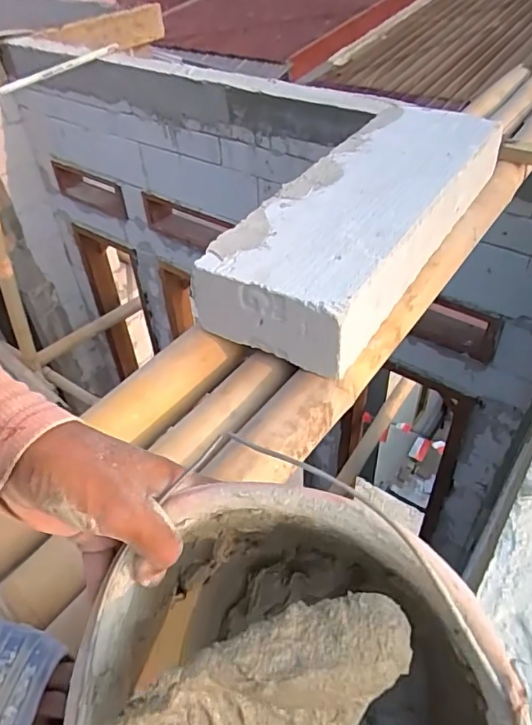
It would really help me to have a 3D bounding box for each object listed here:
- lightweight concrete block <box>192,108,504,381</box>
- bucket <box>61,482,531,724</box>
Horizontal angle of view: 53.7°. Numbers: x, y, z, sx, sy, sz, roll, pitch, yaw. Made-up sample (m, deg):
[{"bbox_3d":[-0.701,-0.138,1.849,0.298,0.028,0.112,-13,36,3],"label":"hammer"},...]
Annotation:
[{"bbox_3d":[0.157,-0.212,0.752,0.215,0.103,0.563,23,49,26],"label":"lightweight concrete block"},{"bbox_3d":[0.016,0.202,0.314,0.239,0.183,0.238,26,83,15],"label":"bucket"}]

